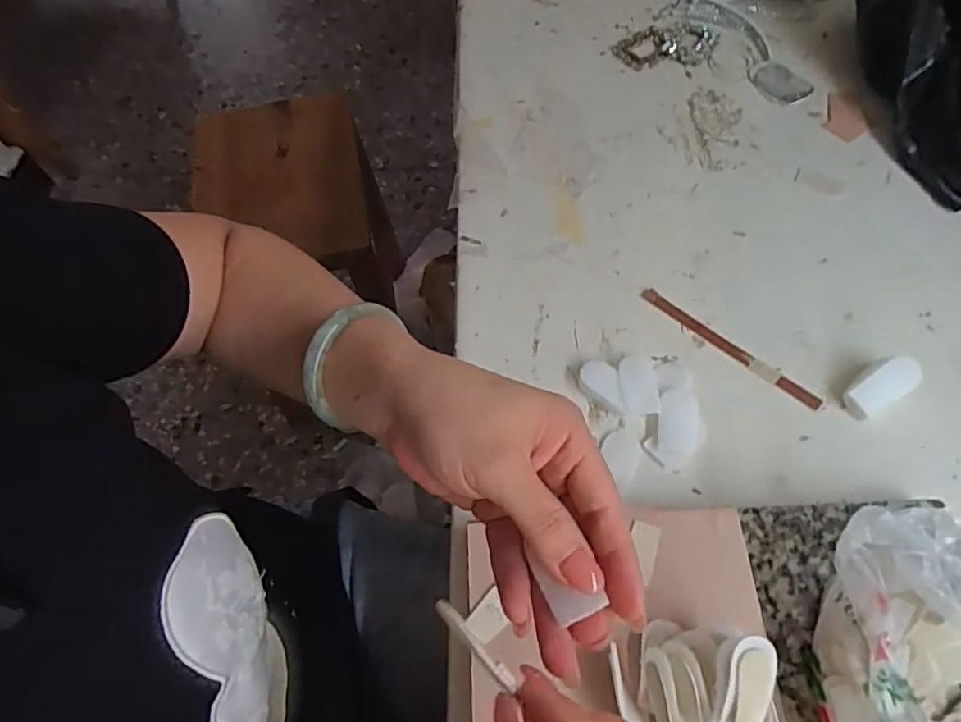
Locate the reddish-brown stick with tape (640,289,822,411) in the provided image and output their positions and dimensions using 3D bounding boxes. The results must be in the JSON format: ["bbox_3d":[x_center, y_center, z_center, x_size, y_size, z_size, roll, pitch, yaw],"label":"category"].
[{"bbox_3d":[0.174,-0.011,0.422,0.139,0.004,0.011,38,71,20],"label":"reddish-brown stick with tape"}]

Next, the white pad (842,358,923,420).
[{"bbox_3d":[0.260,0.016,0.389,0.040,0.029,0.025,-29,65,-11],"label":"white pad"}]

